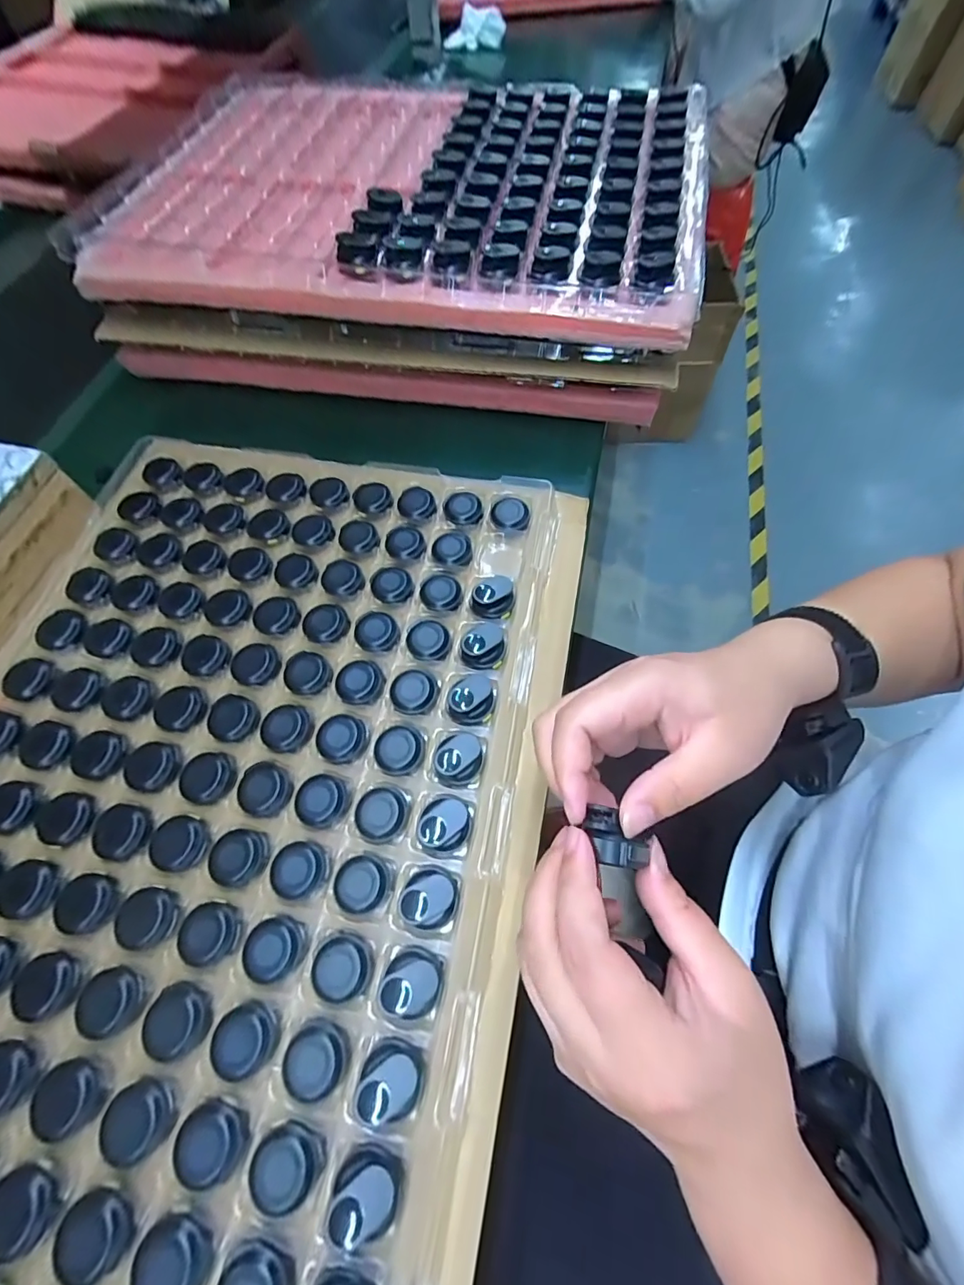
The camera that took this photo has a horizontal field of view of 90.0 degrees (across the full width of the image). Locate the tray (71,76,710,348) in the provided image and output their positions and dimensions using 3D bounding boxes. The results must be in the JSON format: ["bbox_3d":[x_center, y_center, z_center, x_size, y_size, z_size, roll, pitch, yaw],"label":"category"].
[{"bbox_3d":[-0.064,-0.419,0.432,0.495,0.037,0.365,9,65,5],"label":"tray"}]

